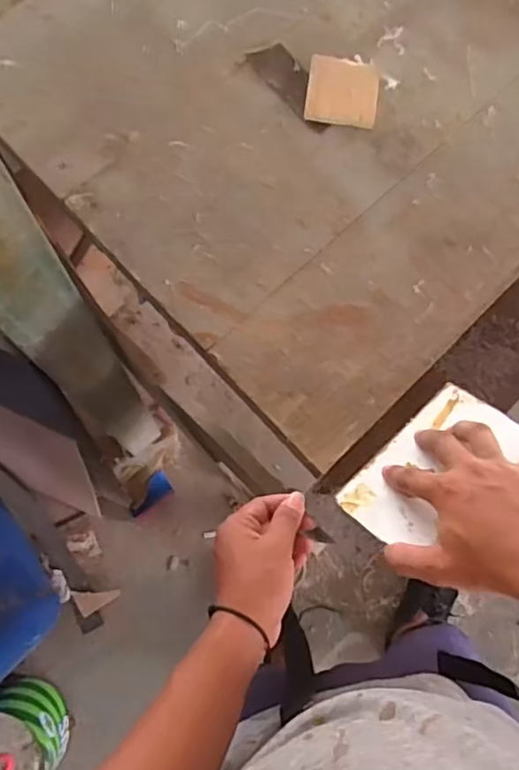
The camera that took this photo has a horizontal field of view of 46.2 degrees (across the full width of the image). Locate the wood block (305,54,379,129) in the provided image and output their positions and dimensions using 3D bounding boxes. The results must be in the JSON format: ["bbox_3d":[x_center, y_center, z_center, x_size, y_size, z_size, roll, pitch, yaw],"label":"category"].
[{"bbox_3d":[0.084,-0.295,0.612,0.068,0.011,0.071,9,76,0],"label":"wood block"}]

